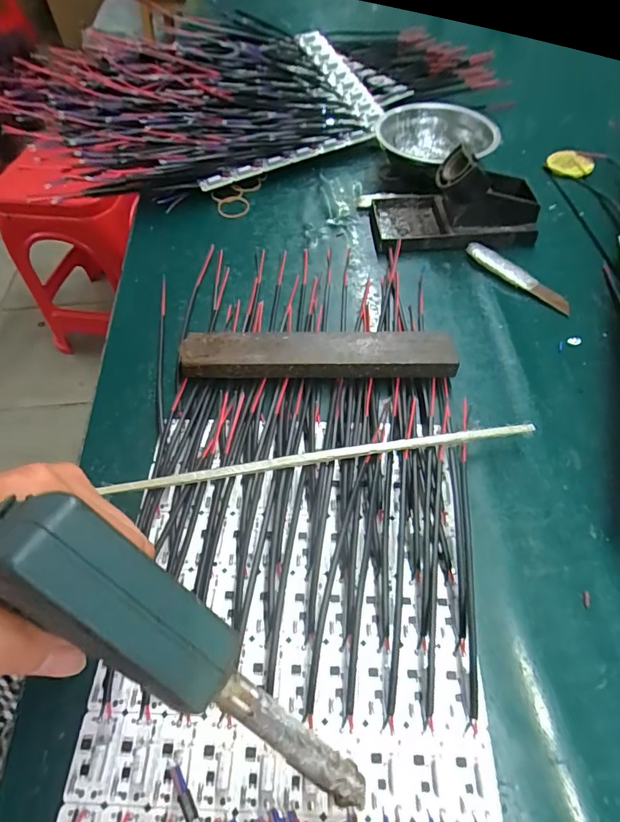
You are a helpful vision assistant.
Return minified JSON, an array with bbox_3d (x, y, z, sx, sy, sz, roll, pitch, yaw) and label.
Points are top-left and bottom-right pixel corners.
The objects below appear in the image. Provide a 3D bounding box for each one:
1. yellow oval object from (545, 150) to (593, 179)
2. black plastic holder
[{"bbox_3d":[0.284,-0.269,0.493,0.036,0.014,0.045,-39,62,-22],"label":"yellow oval object"},{"bbox_3d":[0.136,-0.199,0.420,0.151,0.061,0.079,-5,55,0],"label":"black plastic holder"}]

